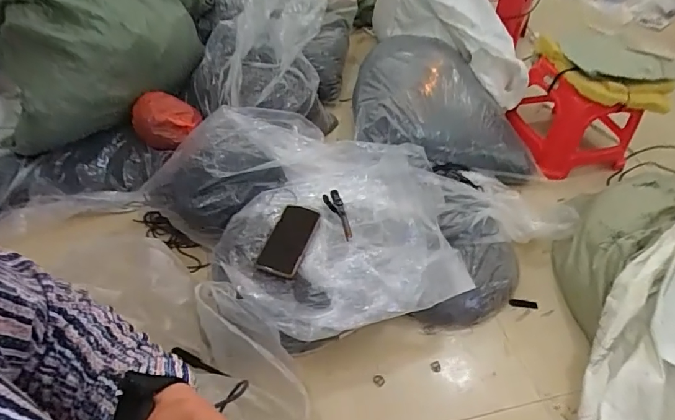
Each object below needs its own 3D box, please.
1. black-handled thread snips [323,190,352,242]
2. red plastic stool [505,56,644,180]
[{"bbox_3d":[0.001,0.008,0.912,0.035,0.009,0.133,-11,48,-13],"label":"black-handled thread snips"},{"bbox_3d":[0.692,-0.269,1.331,0.345,0.243,0.345,2,46,-2],"label":"red plastic stool"}]

